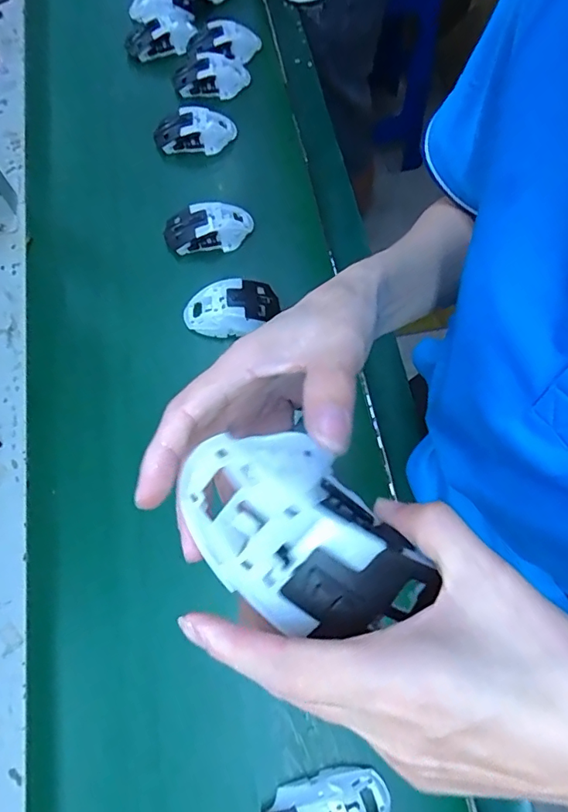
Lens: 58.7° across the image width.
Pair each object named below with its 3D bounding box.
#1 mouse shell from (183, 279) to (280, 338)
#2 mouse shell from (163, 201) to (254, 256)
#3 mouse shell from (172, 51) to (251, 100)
[{"bbox_3d":[-0.065,-0.120,0.619,0.113,0.029,0.060,-13,70,-3],"label":"mouse shell"},{"bbox_3d":[-0.099,-0.233,0.661,0.117,0.036,0.066,-12,70,-2],"label":"mouse shell"},{"bbox_3d":[-0.108,-0.491,0.751,0.112,0.034,0.053,-11,70,-2],"label":"mouse shell"}]

